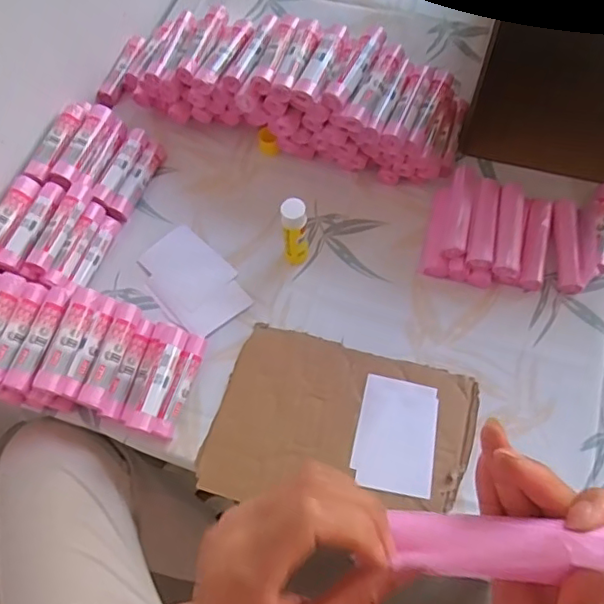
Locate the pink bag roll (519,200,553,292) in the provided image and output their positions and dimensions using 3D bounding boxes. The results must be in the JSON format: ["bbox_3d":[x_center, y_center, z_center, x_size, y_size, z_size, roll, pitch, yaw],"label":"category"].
[{"bbox_3d":[0.291,-0.072,0.719,0.030,0.022,0.123,11,66,9],"label":"pink bag roll"}]

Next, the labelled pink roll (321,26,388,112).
[{"bbox_3d":[0.065,-0.280,0.683,0.029,0.022,0.119,27,69,15],"label":"labelled pink roll"}]

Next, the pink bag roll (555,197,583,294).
[{"bbox_3d":[0.329,-0.071,0.715,0.027,0.024,0.125,5,65,6],"label":"pink bag roll"}]

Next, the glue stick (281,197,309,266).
[{"bbox_3d":[-0.008,-0.081,0.681,0.030,0.105,0.027,-7,65,0],"label":"glue stick"}]

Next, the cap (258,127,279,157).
[{"bbox_3d":[-0.046,-0.216,0.772,0.025,0.036,0.022,-12,65,-2],"label":"cap"}]

